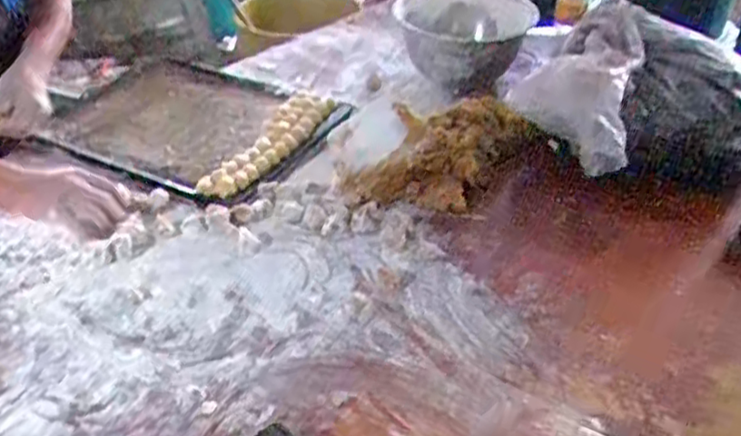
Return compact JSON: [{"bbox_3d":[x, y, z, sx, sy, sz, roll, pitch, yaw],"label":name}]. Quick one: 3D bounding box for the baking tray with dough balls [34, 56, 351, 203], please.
[{"bbox_3d":[-0.315,-0.173,1.206,0.494,0.034,0.355,25,43,28],"label":"baking tray with dough balls"}]

